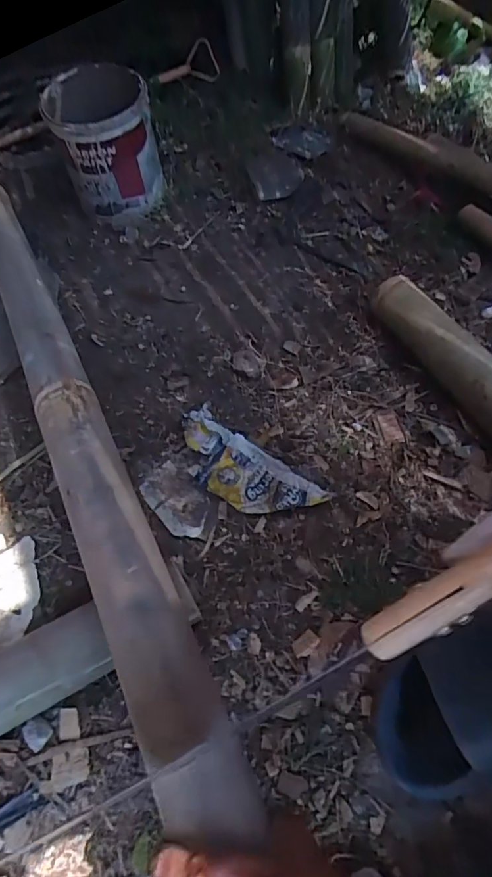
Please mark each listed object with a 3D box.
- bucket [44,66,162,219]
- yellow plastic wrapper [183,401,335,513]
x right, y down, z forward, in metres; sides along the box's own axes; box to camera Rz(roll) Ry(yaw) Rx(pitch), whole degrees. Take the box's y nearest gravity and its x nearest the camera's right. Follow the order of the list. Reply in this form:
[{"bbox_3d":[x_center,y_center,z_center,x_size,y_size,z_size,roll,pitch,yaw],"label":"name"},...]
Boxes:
[{"bbox_3d":[-0.258,-0.541,0.917,0.181,0.207,0.174,-12,56,-6],"label":"bucket"},{"bbox_3d":[-0.009,0.036,0.632,0.219,0.032,0.094,37,64,24],"label":"yellow plastic wrapper"}]

